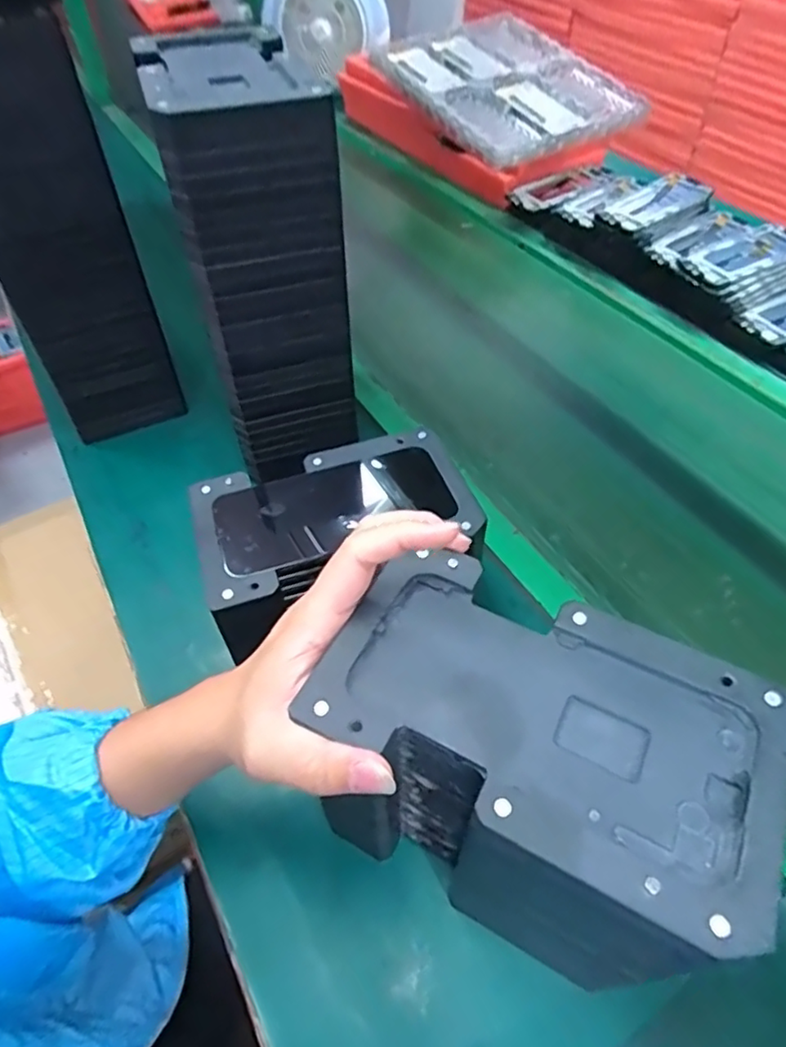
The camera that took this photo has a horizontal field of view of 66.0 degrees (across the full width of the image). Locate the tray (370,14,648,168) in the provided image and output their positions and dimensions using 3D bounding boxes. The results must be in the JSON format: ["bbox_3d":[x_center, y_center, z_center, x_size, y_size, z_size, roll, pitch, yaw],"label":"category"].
[{"bbox_3d":[0.176,-0.739,1.013,0.325,0.050,0.454,-23,60,-15],"label":"tray"}]

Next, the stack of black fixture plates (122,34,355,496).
[{"bbox_3d":[-0.114,-0.222,0.525,0.111,0.286,0.190,-15,51,-11],"label":"stack of black fixture plates"}]

